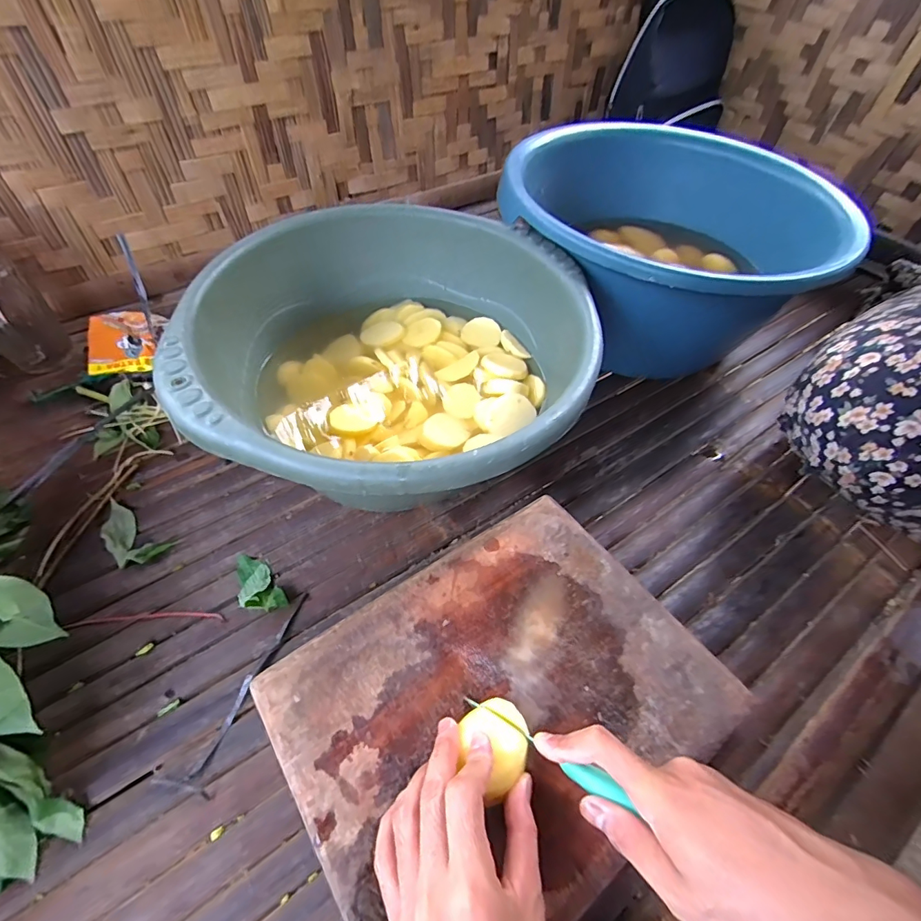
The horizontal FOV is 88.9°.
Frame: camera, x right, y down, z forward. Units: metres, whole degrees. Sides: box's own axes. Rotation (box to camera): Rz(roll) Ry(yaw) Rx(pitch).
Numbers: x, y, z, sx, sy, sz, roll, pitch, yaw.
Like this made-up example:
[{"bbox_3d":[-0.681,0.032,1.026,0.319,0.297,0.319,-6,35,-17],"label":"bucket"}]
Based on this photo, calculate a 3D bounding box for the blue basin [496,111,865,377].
[{"bbox_3d":[0.243,-0.268,0.595,0.361,0.166,0.382,1,53,-1],"label":"blue basin"}]

